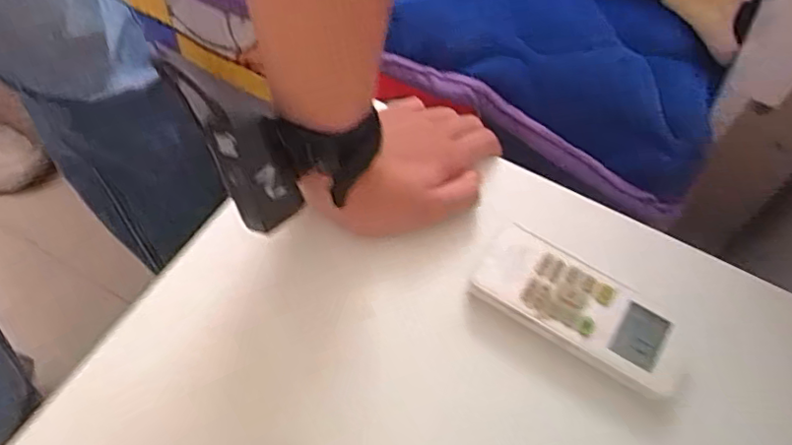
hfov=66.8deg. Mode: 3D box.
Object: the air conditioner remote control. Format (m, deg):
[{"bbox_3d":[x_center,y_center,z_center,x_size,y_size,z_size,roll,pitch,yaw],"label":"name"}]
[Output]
[{"bbox_3d":[0.108,0.050,0.360,0.120,0.016,0.051,31,61,15],"label":"air conditioner remote control"}]

